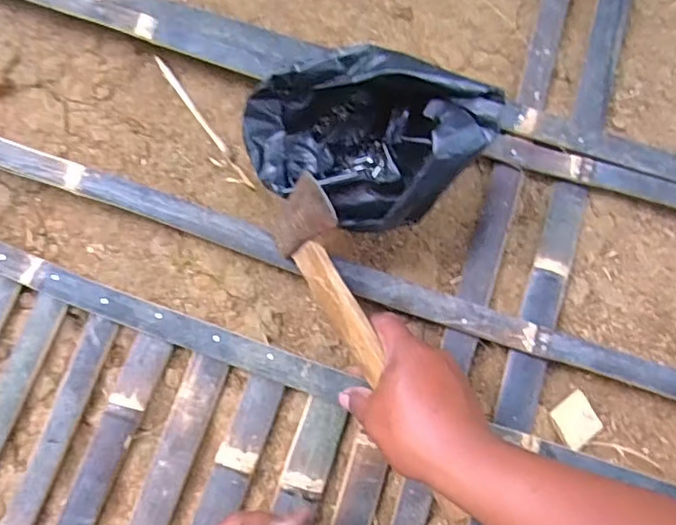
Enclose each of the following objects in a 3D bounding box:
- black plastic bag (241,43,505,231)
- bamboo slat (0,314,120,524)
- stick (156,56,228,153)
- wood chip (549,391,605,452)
[{"bbox_3d":[0.014,-0.096,0.466,0.178,0.139,0.120,29,79,7],"label":"black plastic bag"},{"bbox_3d":[-0.271,0.225,0.463,0.032,0.008,0.375,18,78,4],"label":"bamboo slat"},{"bbox_3d":[-0.147,-0.158,0.564,0.008,0.004,0.127,-35,79,-7],"label":"stick"},{"bbox_3d":[0.203,0.135,0.482,0.035,0.009,0.037,-34,79,-7],"label":"wood chip"}]

